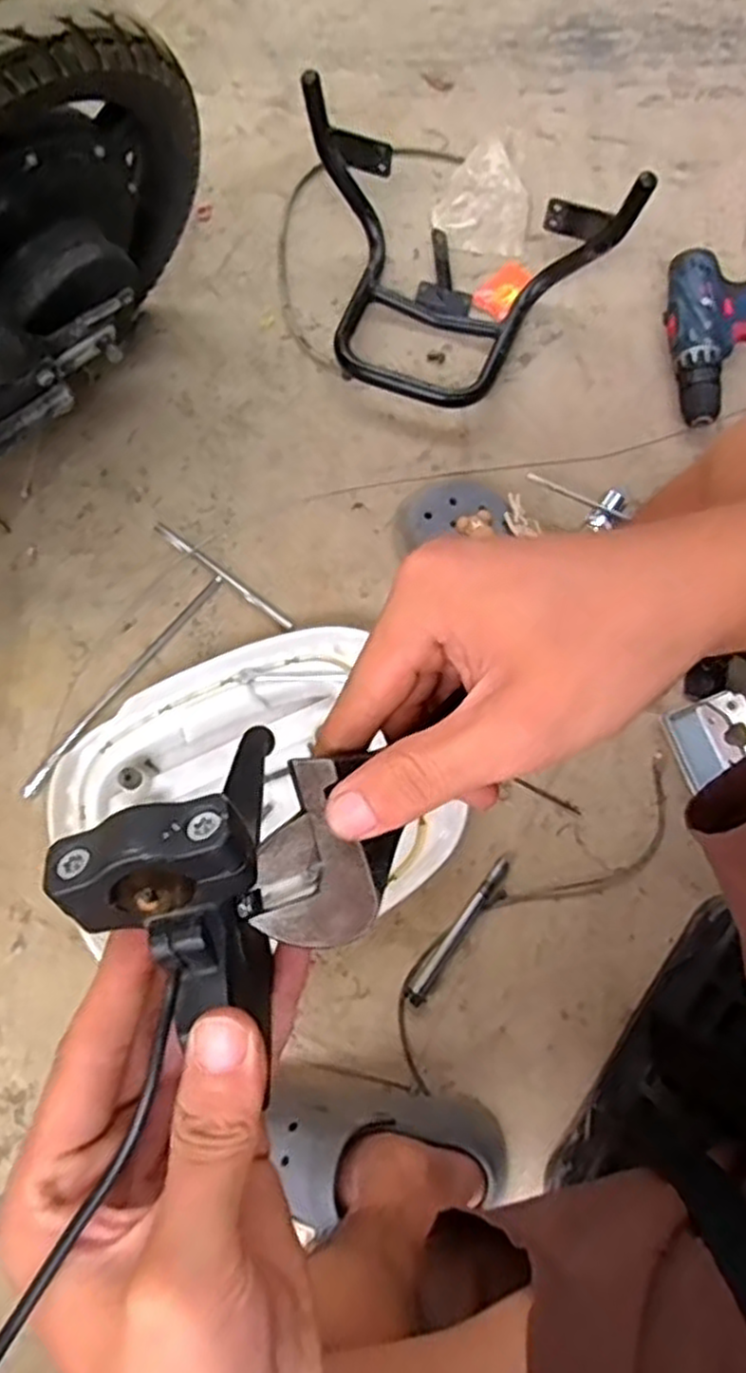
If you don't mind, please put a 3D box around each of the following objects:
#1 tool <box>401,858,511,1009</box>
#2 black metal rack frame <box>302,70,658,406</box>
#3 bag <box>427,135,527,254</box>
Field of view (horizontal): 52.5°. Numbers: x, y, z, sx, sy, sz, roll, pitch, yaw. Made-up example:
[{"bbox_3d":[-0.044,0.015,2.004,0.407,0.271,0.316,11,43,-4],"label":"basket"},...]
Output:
[{"bbox_3d":[0.078,0.218,0.677,0.017,0.017,0.147,37,80,8],"label":"tool"},{"bbox_3d":[0.058,-0.414,0.761,0.333,0.149,0.219,24,79,6],"label":"black metal rack frame"},{"bbox_3d":[0.126,-0.561,0.860,0.103,0.016,0.141,9,78,2],"label":"bag"}]

